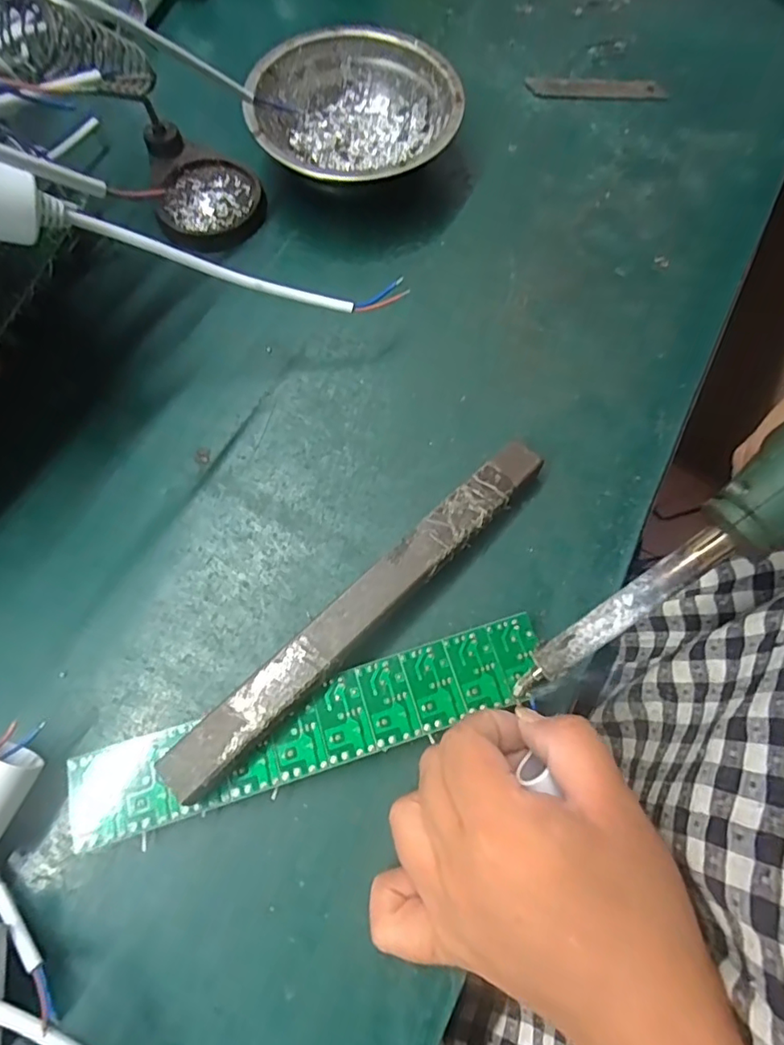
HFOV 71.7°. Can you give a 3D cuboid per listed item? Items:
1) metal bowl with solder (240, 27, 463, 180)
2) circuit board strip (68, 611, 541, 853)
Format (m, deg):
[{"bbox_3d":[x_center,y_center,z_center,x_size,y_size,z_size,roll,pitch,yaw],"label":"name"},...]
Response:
[{"bbox_3d":[-0.023,-0.248,0.340,0.122,0.042,0.120,1,71,-2],"label":"metal bowl with solder"},{"bbox_3d":[-0.031,0.085,0.232,0.200,0.004,0.035,-16,67,-7],"label":"circuit board strip"}]

